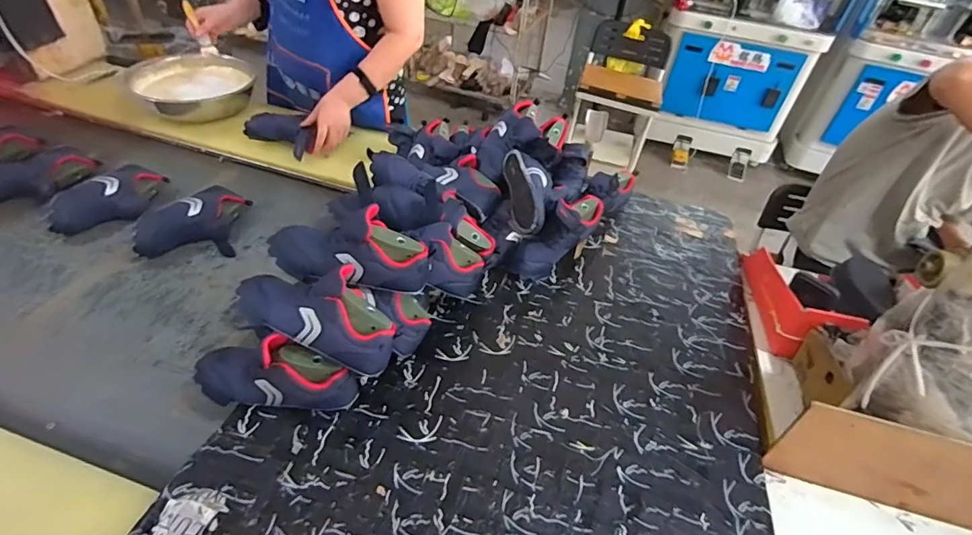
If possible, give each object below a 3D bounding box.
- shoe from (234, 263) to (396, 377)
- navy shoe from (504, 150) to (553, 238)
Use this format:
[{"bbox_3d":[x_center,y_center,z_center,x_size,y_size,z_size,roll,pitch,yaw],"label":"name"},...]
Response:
[{"bbox_3d":[-0.246,0.065,0.706,0.238,0.099,0.095,12,42,5],"label":"shoe"},{"bbox_3d":[0.090,-0.158,1.003,0.091,0.074,0.229,3,42,-6],"label":"navy shoe"}]

